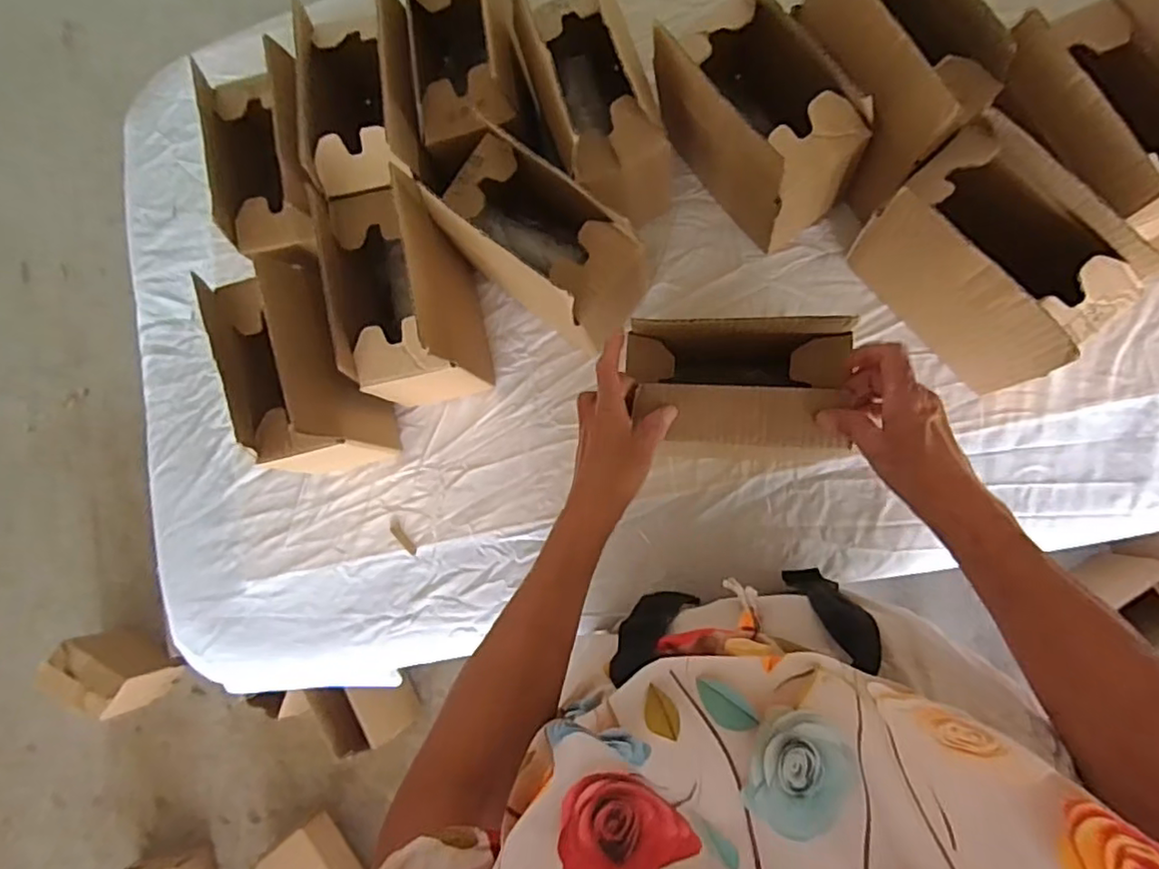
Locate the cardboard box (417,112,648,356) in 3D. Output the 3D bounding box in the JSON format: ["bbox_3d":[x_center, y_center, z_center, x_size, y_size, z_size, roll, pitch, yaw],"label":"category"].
[{"bbox_3d":[-0.031,-0.174,0.577,0.199,0.155,0.105,44,92,11],"label":"cardboard box"}]

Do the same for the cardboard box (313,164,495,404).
[{"bbox_3d":[-0.161,-0.139,0.590,0.105,0.155,0.191,-16,81,7],"label":"cardboard box"}]

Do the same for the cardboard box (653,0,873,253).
[{"bbox_3d":[0.156,-0.278,0.554,0.099,0.154,0.178,-38,79,3],"label":"cardboard box"}]

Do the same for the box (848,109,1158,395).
[{"bbox_3d":[0.326,-0.133,0.508,0.097,0.162,0.169,-43,78,2],"label":"box"}]

